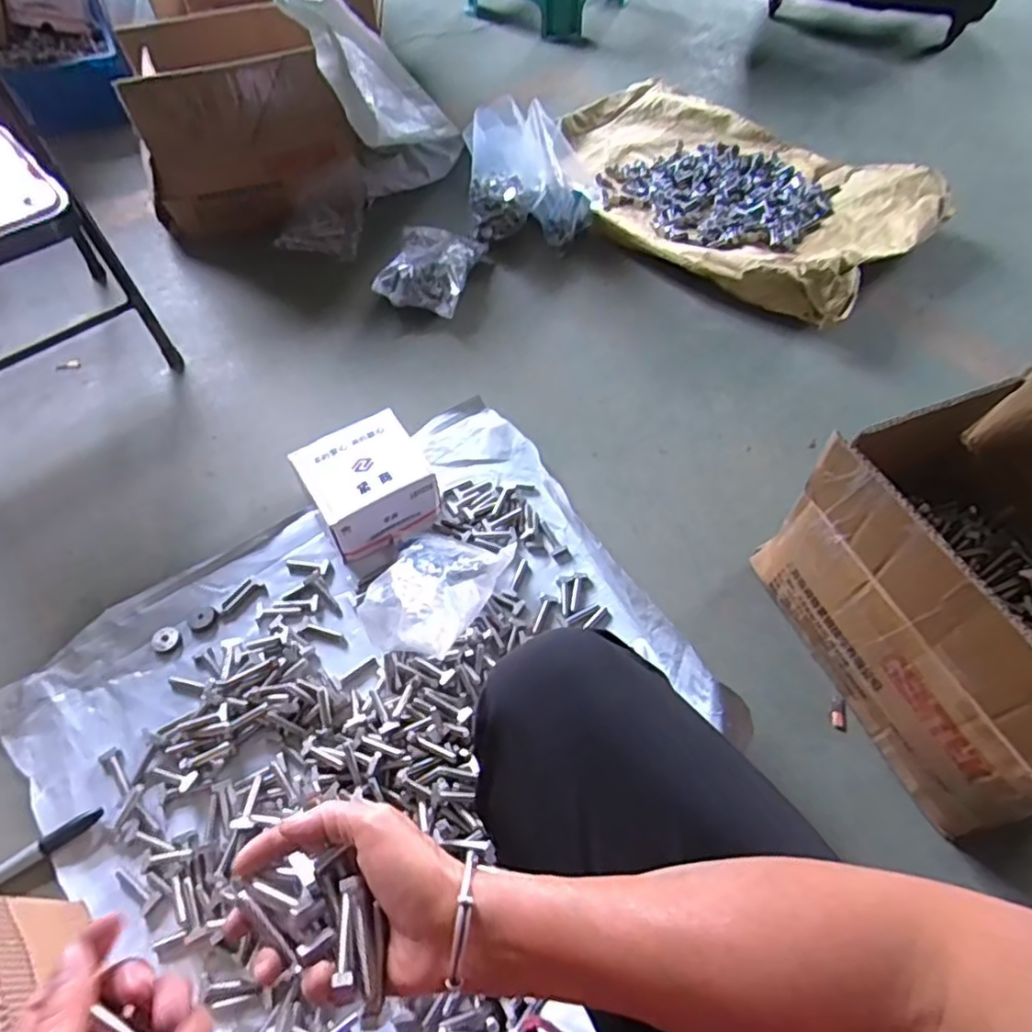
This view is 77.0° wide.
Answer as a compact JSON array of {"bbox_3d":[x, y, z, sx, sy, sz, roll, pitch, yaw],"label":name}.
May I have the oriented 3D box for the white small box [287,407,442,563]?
[{"bbox_3d":[-0.189,-0.037,0.838,0.143,0.098,0.139,-28,60,-17],"label":"white small box"}]

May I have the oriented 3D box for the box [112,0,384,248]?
[{"bbox_3d":[-0.487,-0.805,1.234,0.386,0.278,0.543,-4,56,-2],"label":"box"}]

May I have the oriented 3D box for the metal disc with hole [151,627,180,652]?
[{"bbox_3d":[-0.412,0.145,0.763,0.030,0.007,0.030,0,57,0],"label":"metal disc with hole"}]

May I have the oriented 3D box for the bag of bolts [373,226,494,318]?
[{"bbox_3d":[-0.145,-0.425,1.109,0.143,0.062,0.194,10,56,8],"label":"bag of bolts"}]

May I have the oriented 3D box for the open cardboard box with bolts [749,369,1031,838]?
[{"bbox_3d":[0.453,0.073,0.646,0.236,0.271,0.360,-20,55,-12],"label":"open cardboard box with bolts"}]

